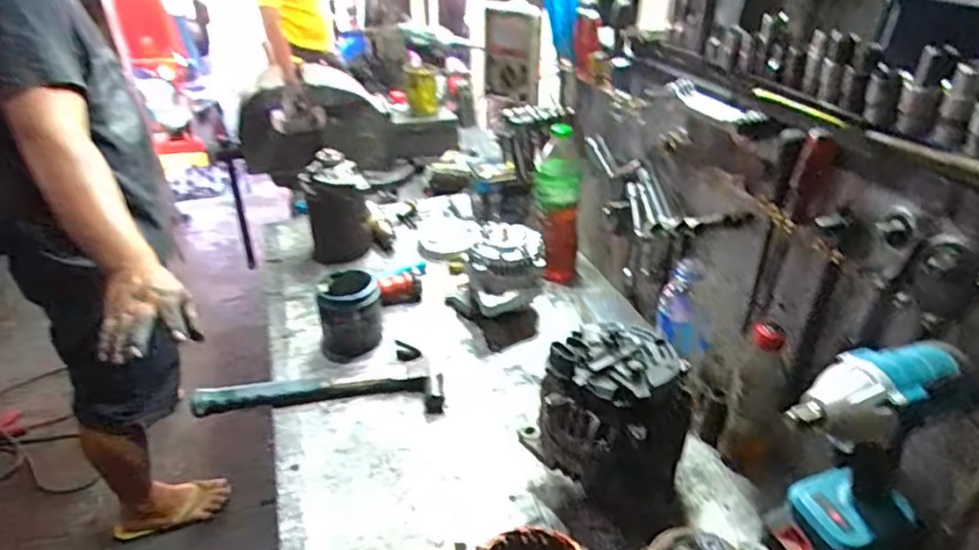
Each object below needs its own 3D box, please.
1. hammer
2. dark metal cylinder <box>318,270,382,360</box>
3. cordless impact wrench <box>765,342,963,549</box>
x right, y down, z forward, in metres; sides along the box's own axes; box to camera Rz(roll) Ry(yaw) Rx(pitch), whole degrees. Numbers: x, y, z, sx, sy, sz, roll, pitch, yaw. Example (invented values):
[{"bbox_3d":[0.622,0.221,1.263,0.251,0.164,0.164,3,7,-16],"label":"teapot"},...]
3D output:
[{"bbox_3d":[-0.230,0.147,0.841,0.326,0.025,0.120,-2,32,-3],"label":"hammer"},{"bbox_3d":[-0.210,0.055,0.915,0.087,0.101,0.091,-10,34,-16],"label":"dark metal cylinder"},{"bbox_3d":[0.293,0.158,0.491,0.135,0.208,0.079,-19,37,-28],"label":"cordless impact wrench"}]

